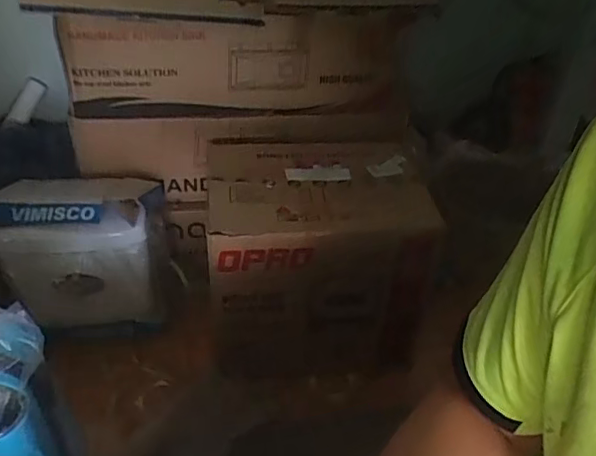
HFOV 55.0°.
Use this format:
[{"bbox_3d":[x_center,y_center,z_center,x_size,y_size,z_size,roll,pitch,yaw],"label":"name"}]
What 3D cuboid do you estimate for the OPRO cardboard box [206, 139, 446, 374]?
[{"bbox_3d":[0.037,0.041,1.416,0.501,0.385,0.450,-3,37,-9],"label":"OPRO cardboard box"}]

